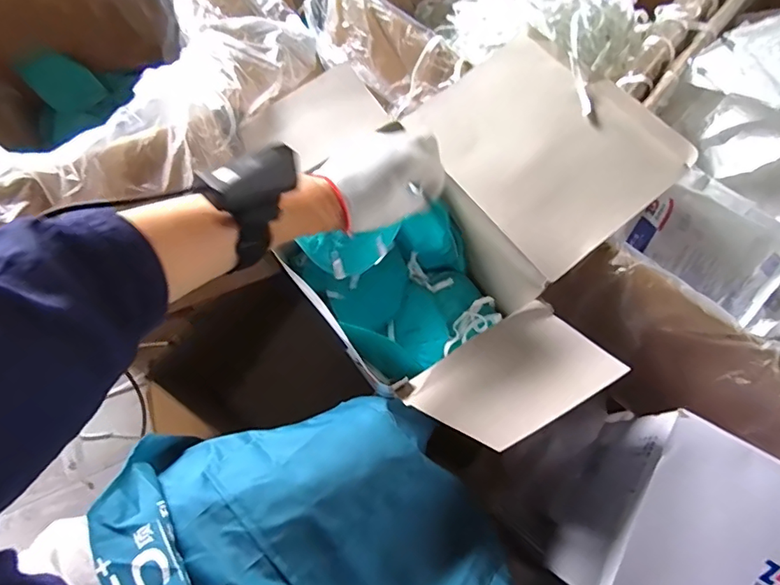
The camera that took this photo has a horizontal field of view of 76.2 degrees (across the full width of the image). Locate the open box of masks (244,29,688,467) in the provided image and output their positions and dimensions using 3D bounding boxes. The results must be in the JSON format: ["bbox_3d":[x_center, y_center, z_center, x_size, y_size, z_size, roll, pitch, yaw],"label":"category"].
[{"bbox_3d":[0.084,-0.092,0.591,0.378,0.171,0.453,-38,73,-14],"label":"open box of masks"}]

